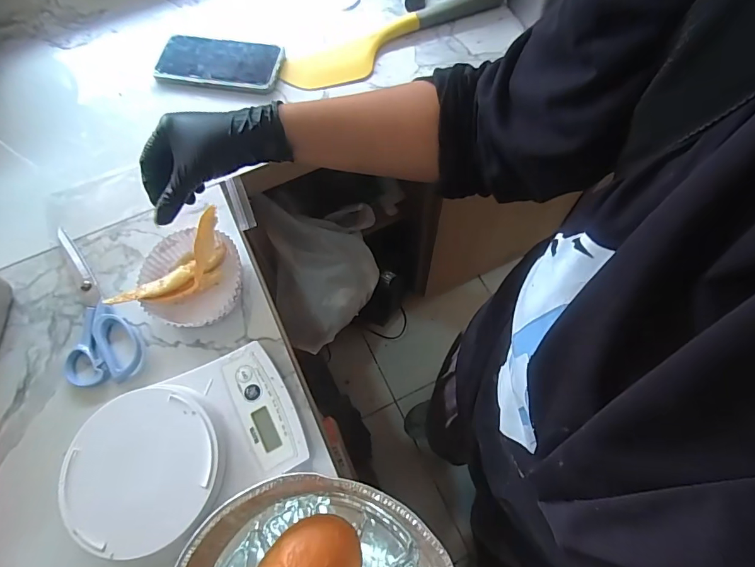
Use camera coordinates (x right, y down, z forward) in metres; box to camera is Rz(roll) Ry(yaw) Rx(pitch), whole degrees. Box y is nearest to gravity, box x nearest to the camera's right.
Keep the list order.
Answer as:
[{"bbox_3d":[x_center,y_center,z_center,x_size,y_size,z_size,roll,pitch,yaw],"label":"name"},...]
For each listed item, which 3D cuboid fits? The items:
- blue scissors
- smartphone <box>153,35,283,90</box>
[{"bbox_3d":[-0.297,0.018,0.444,0.065,0.014,0.192,-27,68,-10],"label":"blue scissors"},{"bbox_3d":[-0.207,-0.291,0.569,0.157,0.012,0.074,9,75,3],"label":"smartphone"}]

